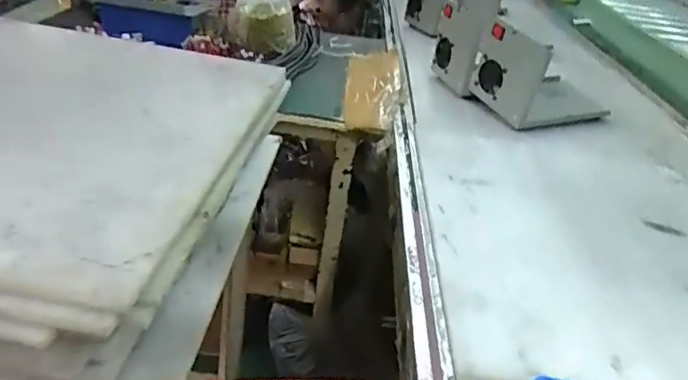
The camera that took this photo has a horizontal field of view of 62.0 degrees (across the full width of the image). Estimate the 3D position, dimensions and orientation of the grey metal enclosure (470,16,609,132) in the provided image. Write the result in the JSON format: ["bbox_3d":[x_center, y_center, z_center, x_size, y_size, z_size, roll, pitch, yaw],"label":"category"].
[{"bbox_3d":[0.415,-0.245,1.197,0.259,0.167,0.199,-5,32,-21],"label":"grey metal enclosure"}]

